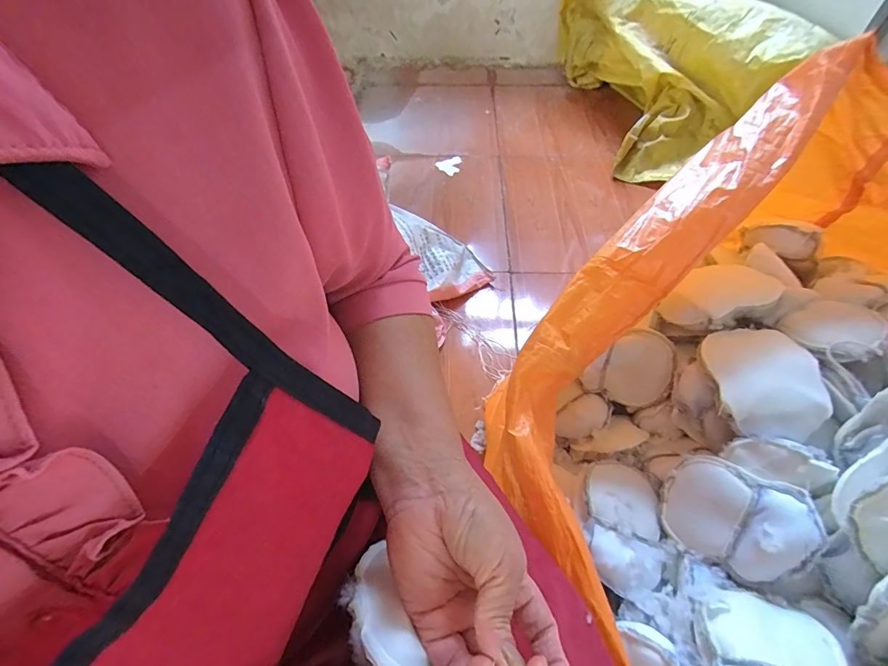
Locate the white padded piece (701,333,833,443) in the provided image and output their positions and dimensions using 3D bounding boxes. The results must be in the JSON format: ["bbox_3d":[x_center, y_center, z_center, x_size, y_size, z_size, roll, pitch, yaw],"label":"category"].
[{"bbox_3d":[0.480,0.069,0.606,0.137,0.041,0.179,-3,53,-2],"label":"white padded piece"}]

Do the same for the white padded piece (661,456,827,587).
[{"bbox_3d":[0.392,0.252,0.553,0.170,0.033,0.132,18,89,52],"label":"white padded piece"}]

